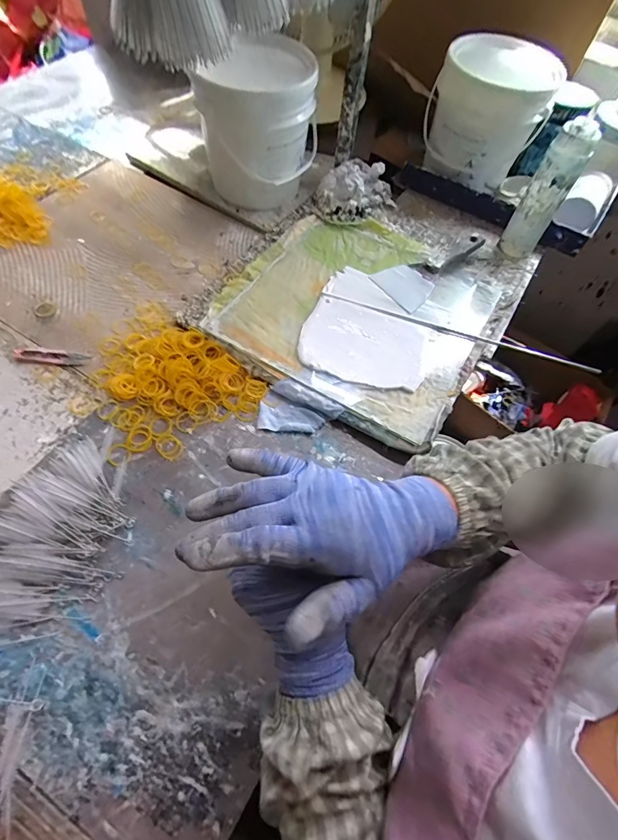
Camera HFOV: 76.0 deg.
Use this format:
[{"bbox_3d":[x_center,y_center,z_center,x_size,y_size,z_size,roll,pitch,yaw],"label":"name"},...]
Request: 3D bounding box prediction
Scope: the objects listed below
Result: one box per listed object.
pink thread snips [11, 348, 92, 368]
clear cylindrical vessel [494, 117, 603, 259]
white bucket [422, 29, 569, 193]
[{"bbox_3d":[-0.369,-0.090,0.563,0.102,0.005,0.025,6,61,0],"label":"pink thread snips"},{"bbox_3d":[0.396,-0.379,0.657,0.060,0.190,0.052,30,64,13],"label":"clear cylindrical vessel"},{"bbox_3d":[0.338,-0.589,0.767,0.213,0.204,0.214,1,61,-2],"label":"white bucket"}]

